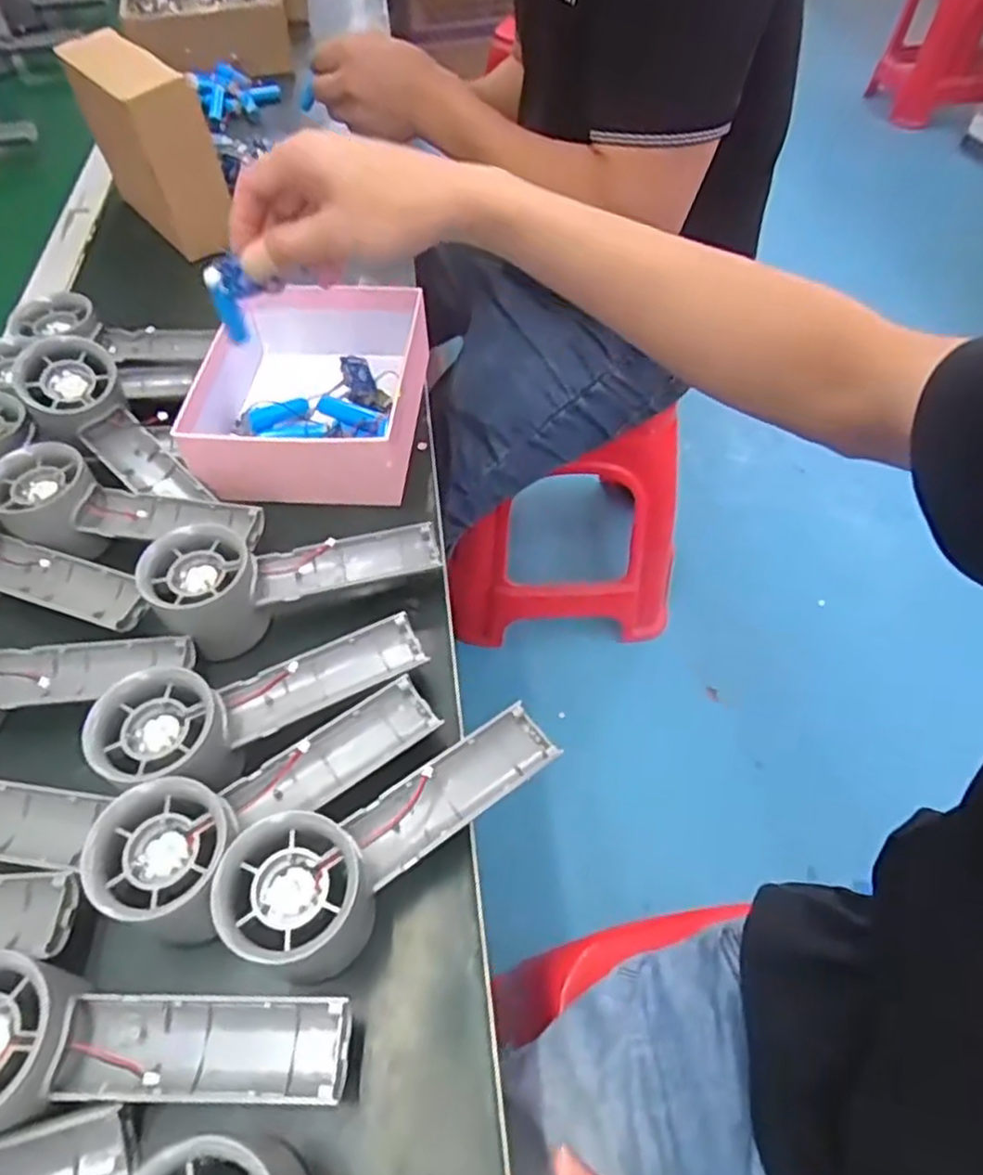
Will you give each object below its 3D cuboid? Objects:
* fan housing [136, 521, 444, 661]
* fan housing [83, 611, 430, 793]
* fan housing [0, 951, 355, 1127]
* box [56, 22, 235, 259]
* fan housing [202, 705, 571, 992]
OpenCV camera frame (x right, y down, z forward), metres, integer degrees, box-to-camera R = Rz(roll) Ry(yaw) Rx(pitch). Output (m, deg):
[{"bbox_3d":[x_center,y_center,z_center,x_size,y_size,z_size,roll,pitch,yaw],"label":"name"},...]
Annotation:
[{"bbox_3d":[-0.110,-0.009,0.418,0.156,0.061,0.056,-19,55,-12],"label":"fan housing"},{"bbox_3d":[-0.111,0.057,0.361,0.156,0.036,0.053,-18,54,-27],"label":"fan housing"},{"bbox_3d":[-0.135,0.170,0.268,0.158,0.037,0.055,1,54,2],"label":"fan housing"},{"bbox_3d":[-0.305,-0.396,0.646,0.060,0.128,0.140,-38,62,-24],"label":"box"},{"bbox_3d":[-0.039,0.108,0.322,0.157,0.033,0.063,-26,56,-32],"label":"fan housing"}]

